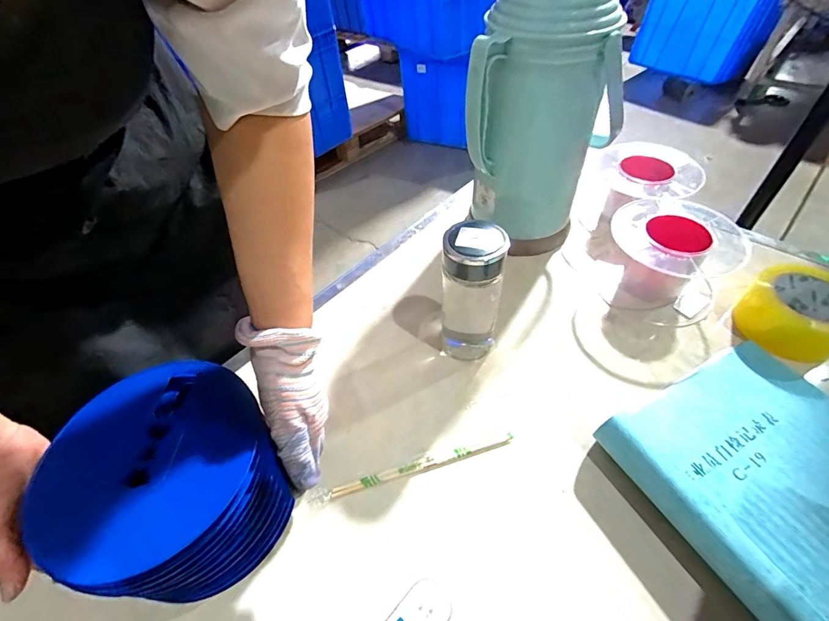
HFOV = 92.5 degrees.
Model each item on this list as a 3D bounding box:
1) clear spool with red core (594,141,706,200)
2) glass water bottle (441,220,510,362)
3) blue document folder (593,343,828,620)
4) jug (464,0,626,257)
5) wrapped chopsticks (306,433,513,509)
[{"bbox_3d":[0.375,-0.223,0.620,0.132,0.034,0.148,-30,53,-20],"label":"clear spool with red core"},{"bbox_3d":[0.066,-0.016,0.456,0.068,0.176,0.061,10,50,14],"label":"glass water bottle"},{"bbox_3d":[0.344,0.136,0.378,0.258,0.050,0.202,-25,51,-16],"label":"blue document folder"},{"bbox_3d":[0.162,-0.237,0.503,0.157,0.372,0.130,18,53,19],"label":"jug"},{"bbox_3d":[-0.001,0.164,0.412,0.217,0.005,0.013,-14,48,-7],"label":"wrapped chopsticks"}]

